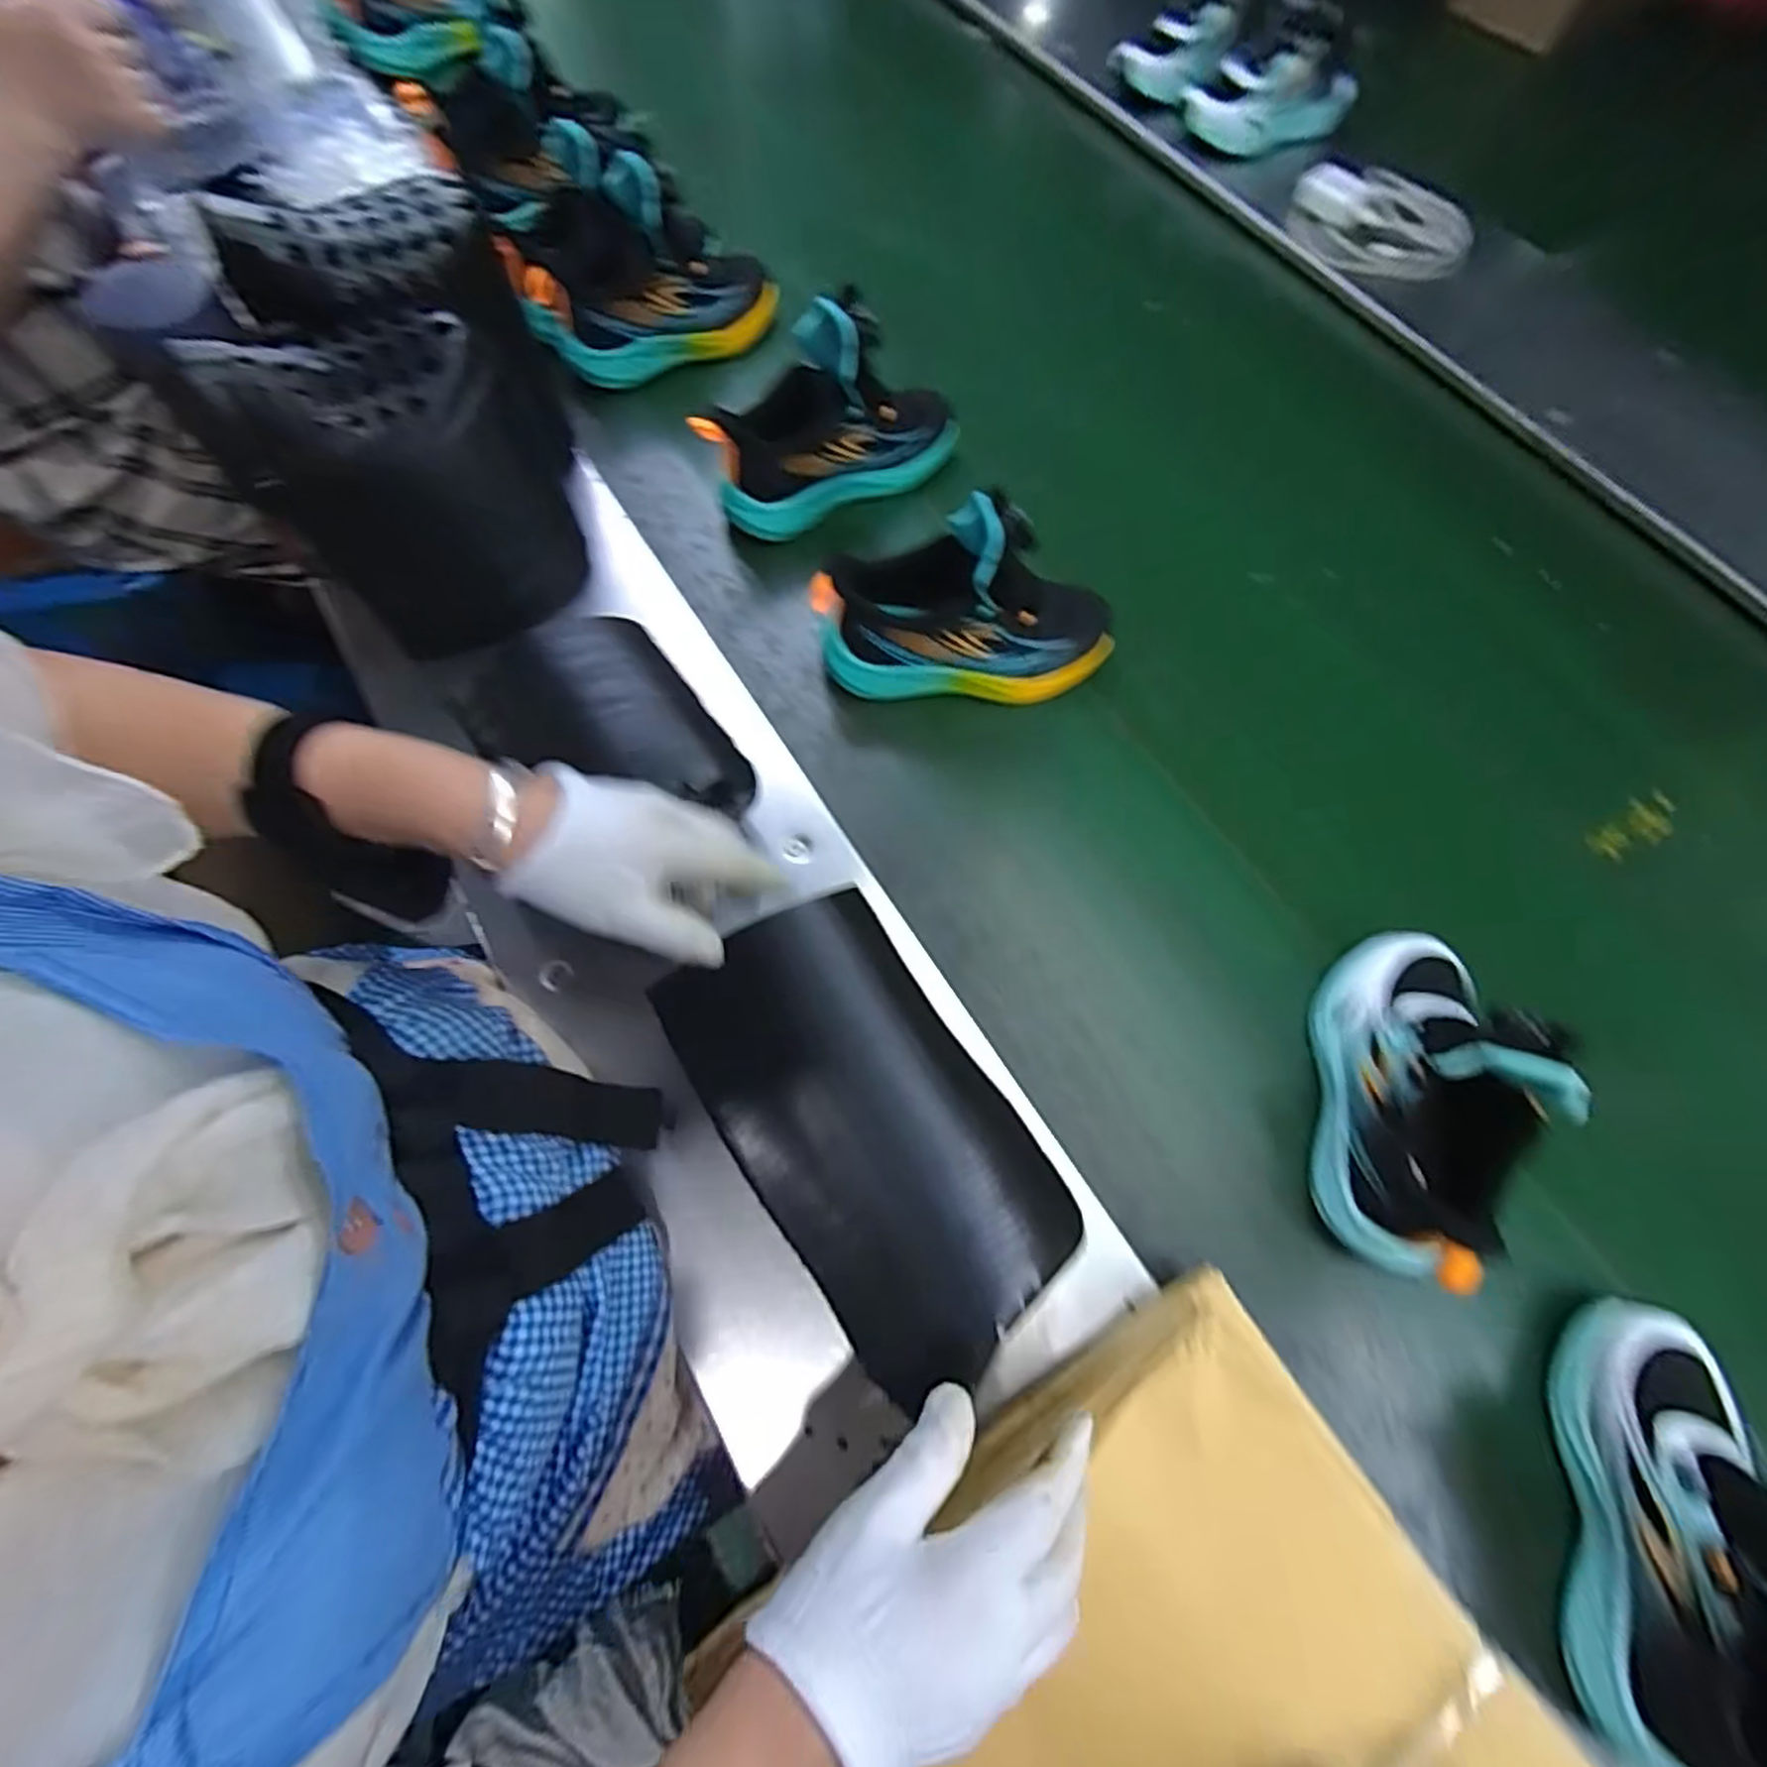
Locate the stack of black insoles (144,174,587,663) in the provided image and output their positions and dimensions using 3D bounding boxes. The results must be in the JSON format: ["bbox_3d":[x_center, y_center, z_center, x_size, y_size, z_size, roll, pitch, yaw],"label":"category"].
[{"bbox_3d":[-0.315,-0.295,0.511,0.194,0.204,0.169,-22,70,-12],"label":"stack of black insoles"}]

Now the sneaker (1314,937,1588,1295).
[{"bbox_3d":[0.310,0.116,0.431,0.070,0.151,0.195,14,67,3],"label":"sneaker"}]

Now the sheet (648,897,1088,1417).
[{"bbox_3d":[-0.009,0.119,0.387,0.128,0.034,0.226,-33,73,-15],"label":"sheet"}]

